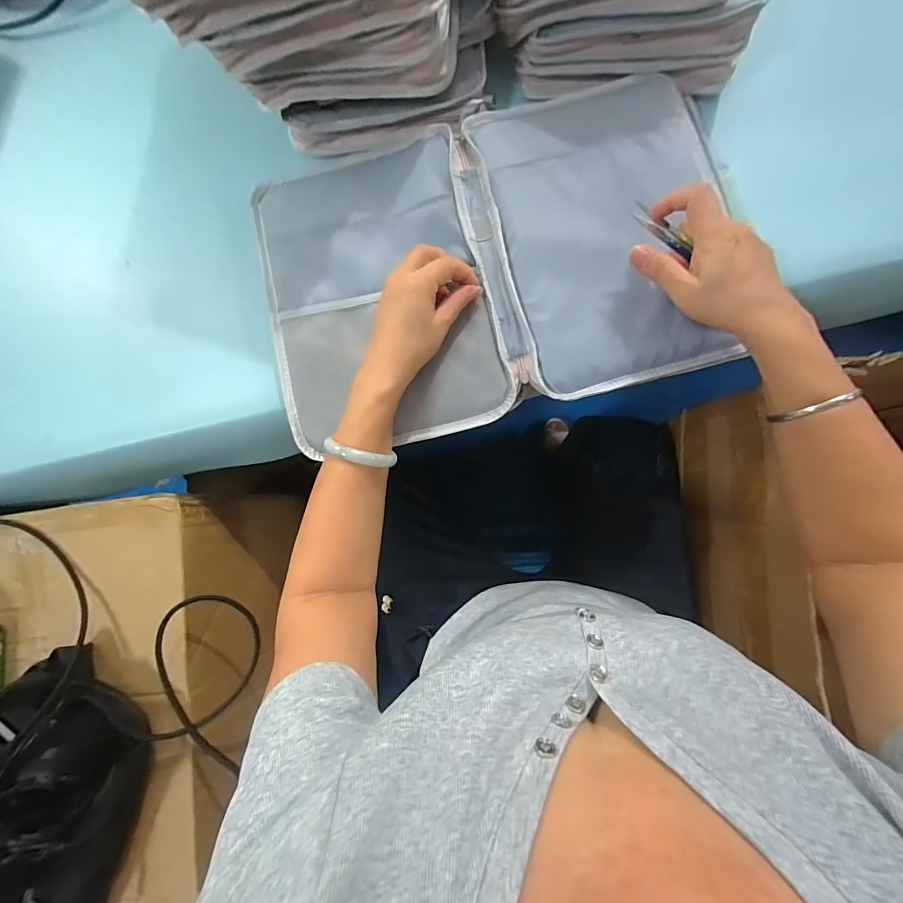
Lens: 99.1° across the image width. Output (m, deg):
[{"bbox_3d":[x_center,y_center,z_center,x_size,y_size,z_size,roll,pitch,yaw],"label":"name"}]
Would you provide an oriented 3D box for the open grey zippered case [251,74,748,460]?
[{"bbox_3d":[0.034,-0.188,0.388,0.446,0.029,0.308,-11,83,2],"label":"open grey zippered case"}]

